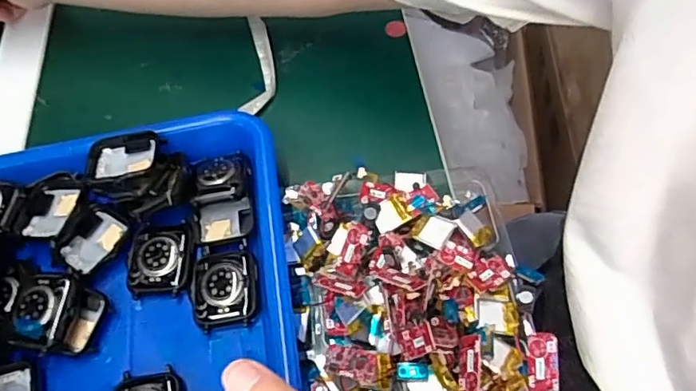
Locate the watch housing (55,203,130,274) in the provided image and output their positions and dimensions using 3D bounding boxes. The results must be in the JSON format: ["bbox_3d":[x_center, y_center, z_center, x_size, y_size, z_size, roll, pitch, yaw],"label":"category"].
[{"bbox_3d":[-0.150,0.026,0.328,0.034,0.014,0.039,20,64,18],"label":"watch housing"}]

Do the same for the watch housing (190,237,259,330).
[{"bbox_3d":[-0.068,0.050,0.311,0.035,0.010,0.046,-9,58,2],"label":"watch housing"}]

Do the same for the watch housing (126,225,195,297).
[{"bbox_3d":[-0.108,0.034,0.320,0.036,0.006,0.043,-6,59,4],"label":"watch housing"}]

